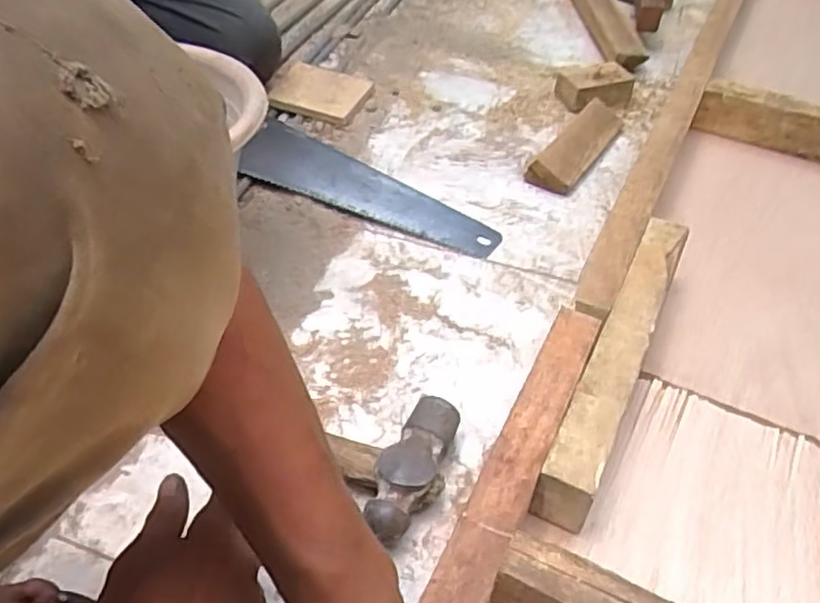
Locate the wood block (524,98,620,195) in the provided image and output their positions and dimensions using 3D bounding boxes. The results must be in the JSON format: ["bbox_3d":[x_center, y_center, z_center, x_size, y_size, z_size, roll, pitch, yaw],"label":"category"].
[{"bbox_3d":[0.213,-0.199,0.818,0.060,0.035,0.184,24,51,25],"label":"wood block"}]

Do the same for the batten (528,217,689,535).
[{"bbox_3d":[0.172,0.046,0.530,0.039,0.066,0.299,19,49,22],"label":"batten"}]

